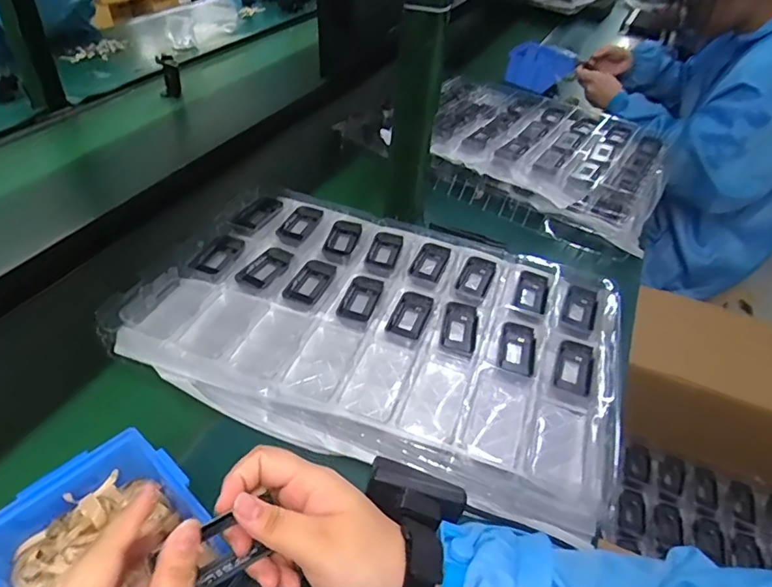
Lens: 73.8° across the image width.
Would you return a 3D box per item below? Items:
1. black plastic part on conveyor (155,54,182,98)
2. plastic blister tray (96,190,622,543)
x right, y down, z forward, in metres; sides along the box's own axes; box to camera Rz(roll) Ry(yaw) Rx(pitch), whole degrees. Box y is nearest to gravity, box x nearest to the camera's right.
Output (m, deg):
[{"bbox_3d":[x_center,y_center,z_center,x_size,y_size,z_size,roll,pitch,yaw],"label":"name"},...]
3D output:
[{"bbox_3d":[-0.444,-0.444,1.052,0.042,0.087,0.027,-10,44,-17],"label":"black plastic part on conveyor"},{"bbox_3d":[-0.002,0.027,0.571,0.502,0.041,0.320,16,45,12],"label":"plastic blister tray"}]

